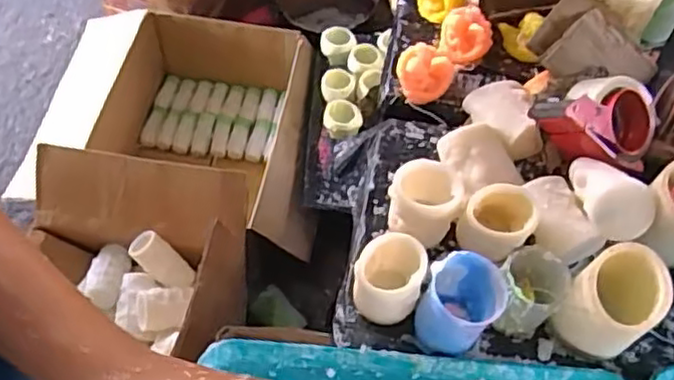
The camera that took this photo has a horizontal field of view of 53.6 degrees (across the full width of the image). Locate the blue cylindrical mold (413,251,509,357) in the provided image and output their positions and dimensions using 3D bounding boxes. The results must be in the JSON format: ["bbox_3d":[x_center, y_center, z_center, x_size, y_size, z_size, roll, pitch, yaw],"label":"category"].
[{"bbox_3d":[0.122,0.118,0.669,0.075,0.093,0.076,2,58,-3],"label":"blue cylindrical mold"}]

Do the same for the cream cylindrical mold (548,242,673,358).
[{"bbox_3d":[0.270,0.118,0.672,0.082,0.112,0.099,39,65,19],"label":"cream cylindrical mold"}]

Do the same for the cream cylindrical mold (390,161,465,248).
[{"bbox_3d":[0.093,0.016,0.723,0.075,0.076,0.079,17,59,7],"label":"cream cylindrical mold"}]

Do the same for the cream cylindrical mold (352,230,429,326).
[{"bbox_3d":[0.051,0.092,0.683,0.067,0.083,0.067,2,58,-3],"label":"cream cylindrical mold"}]

